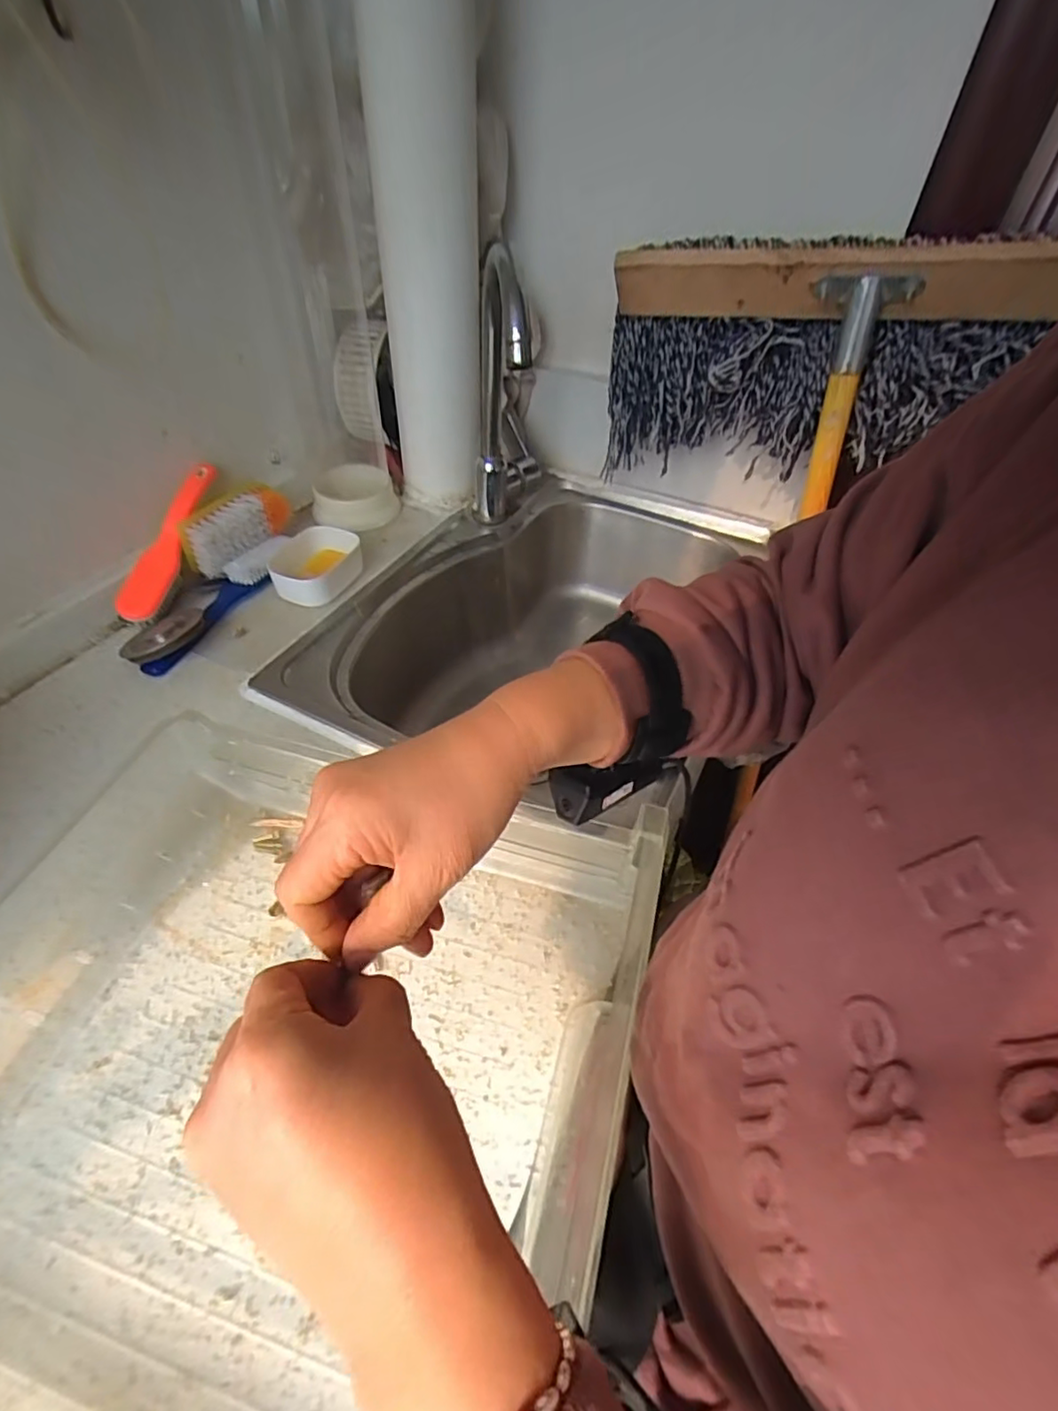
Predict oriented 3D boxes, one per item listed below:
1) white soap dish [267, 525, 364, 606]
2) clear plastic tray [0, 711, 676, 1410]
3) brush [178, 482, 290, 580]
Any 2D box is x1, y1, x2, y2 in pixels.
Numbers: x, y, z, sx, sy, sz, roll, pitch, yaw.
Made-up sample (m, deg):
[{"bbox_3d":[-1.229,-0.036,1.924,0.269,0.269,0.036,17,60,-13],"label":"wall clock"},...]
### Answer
[{"bbox_3d":[-0.247,-0.164,0.715,0.101,0.041,0.101,2,47,-2],"label":"white soap dish"},{"bbox_3d":[-0.174,0.188,0.357,0.453,0.097,0.421,14,48,8],"label":"clear plastic tray"},{"bbox_3d":[-0.339,-0.201,0.718,0.055,0.078,0.139,23,49,18],"label":"brush"}]

